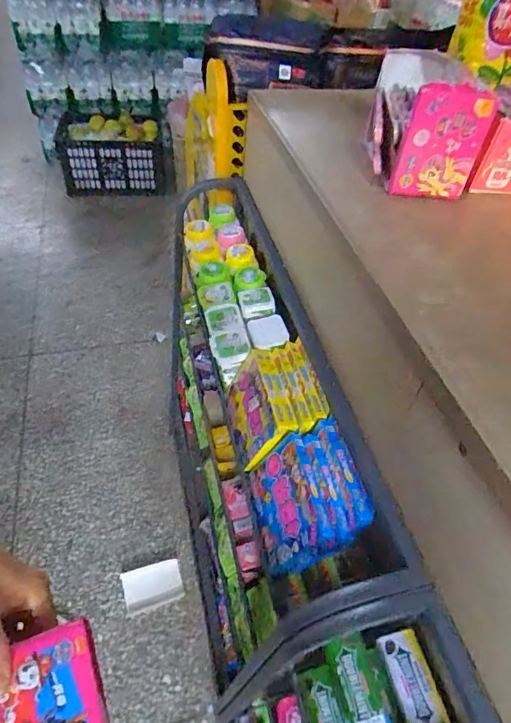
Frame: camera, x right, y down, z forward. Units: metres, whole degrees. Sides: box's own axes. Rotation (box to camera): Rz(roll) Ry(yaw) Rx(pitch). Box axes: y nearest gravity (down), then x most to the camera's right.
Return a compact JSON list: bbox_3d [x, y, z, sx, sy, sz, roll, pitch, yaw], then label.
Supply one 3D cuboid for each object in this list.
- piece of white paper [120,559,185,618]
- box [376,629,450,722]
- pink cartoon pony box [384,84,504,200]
[{"bbox_3d":[-0.230,0.504,1.029,0.127,0.019,0.090,-12,50,-16],"label":"piece of white paper"},{"bbox_3d":[0.117,0.244,0.334,0.031,0.010,0.080,-19,53,3],"label":"box"},{"bbox_3d":[0.168,-0.196,0.416,0.073,0.090,0.019,9,48,2],"label":"pink cartoon pony box"}]

